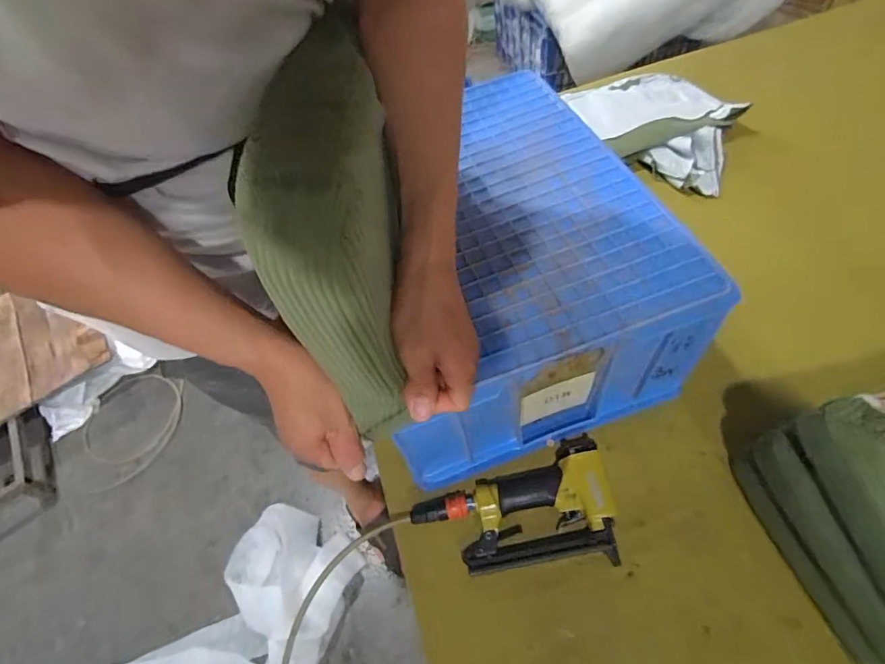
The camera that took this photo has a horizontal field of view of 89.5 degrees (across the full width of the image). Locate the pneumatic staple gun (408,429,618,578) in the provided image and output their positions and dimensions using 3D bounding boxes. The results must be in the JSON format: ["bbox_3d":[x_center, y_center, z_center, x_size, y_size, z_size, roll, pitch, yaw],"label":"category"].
[{"bbox_3d":[0.086,0.224,0.574,0.248,0.065,0.144,-5,56,5],"label":"pneumatic staple gun"}]

